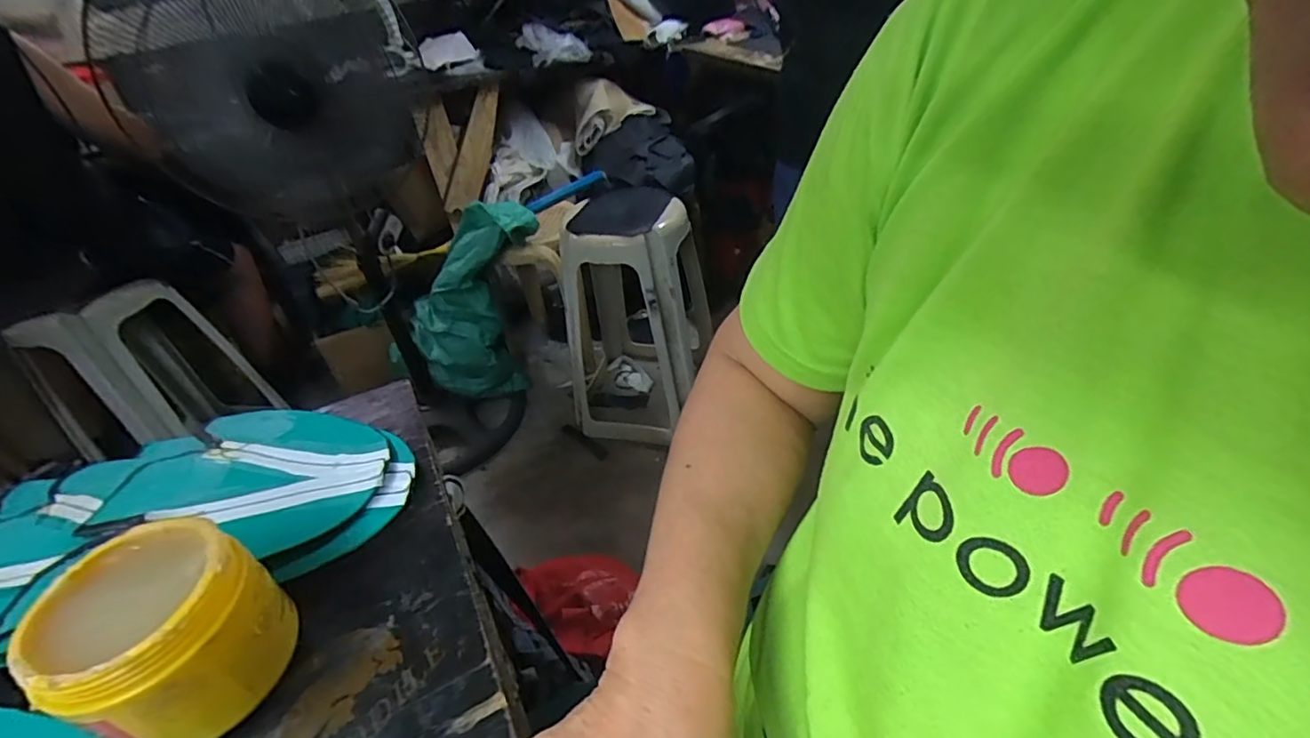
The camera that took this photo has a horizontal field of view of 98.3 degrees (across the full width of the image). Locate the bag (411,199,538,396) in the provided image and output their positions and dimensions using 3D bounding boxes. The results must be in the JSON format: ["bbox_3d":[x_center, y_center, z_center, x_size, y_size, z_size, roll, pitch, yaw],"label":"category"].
[{"bbox_3d":[-0.467,-0.185,1.505,0.299,0.568,0.166,4,34,-24],"label":"bag"}]

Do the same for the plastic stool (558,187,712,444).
[{"bbox_3d":[-0.056,-0.157,1.452,0.329,0.569,0.419,5,40,15],"label":"plastic stool"}]

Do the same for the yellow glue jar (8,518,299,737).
[{"bbox_3d":[-0.255,0.138,0.302,0.087,0.074,0.089,-4,39,3],"label":"yellow glue jar"}]

